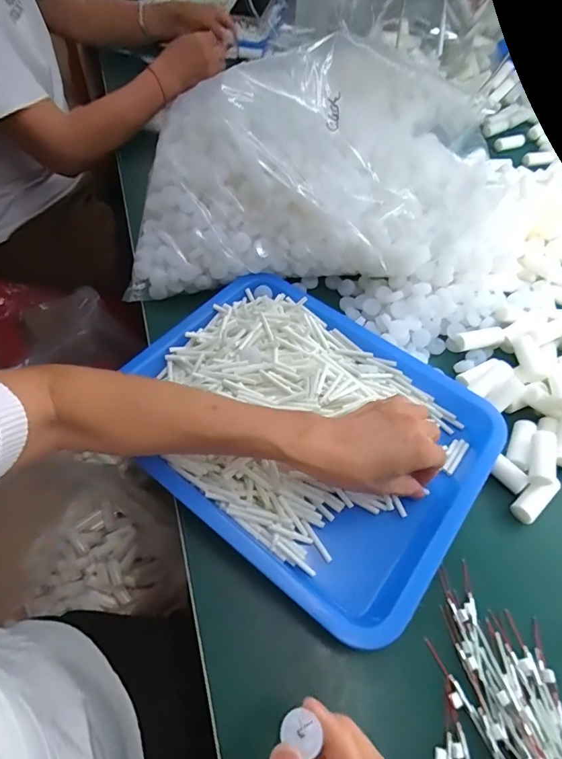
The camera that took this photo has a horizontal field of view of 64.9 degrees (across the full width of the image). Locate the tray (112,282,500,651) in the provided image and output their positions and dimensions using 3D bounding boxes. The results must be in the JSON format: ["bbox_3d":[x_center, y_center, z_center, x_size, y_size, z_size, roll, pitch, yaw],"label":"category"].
[{"bbox_3d":[0.020,0.036,0.426,0.328,0.037,0.258,33,60,19],"label":"tray"}]

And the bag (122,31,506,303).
[{"bbox_3d":[0.040,-0.240,0.511,0.424,0.154,0.210,-2,55,-5],"label":"bag"}]

